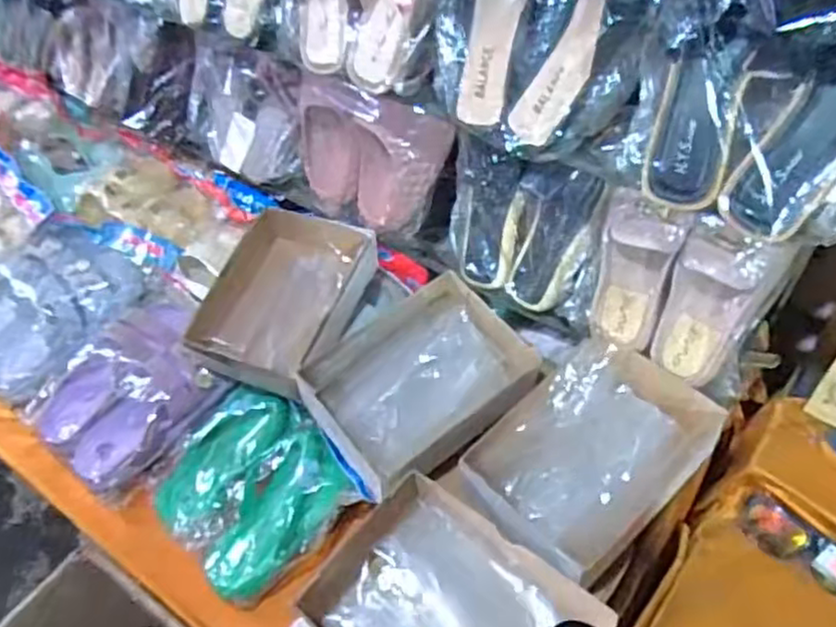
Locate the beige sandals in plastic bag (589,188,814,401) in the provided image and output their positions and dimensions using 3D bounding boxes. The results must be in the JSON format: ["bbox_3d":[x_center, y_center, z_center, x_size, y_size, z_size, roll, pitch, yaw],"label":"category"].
[{"bbox_3d":[0.268,-0.022,0.728,0.191,0.191,0.070,29,40,28],"label":"beige sandals in plastic bag"}]

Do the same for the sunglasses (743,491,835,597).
[{"bbox_3d":[0.410,0.245,0.733,0.044,0.037,0.136,-37,57,-23],"label":"sunglasses"}]

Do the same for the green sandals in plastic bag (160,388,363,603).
[{"bbox_3d":[-0.185,0.188,0.798,0.210,0.067,0.217,-44,64,-12],"label":"green sandals in plastic bag"}]

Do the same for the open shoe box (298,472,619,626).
[{"bbox_3d":[0.029,0.270,0.618,0.237,0.064,0.160,31,60,26],"label":"open shoe box"}]

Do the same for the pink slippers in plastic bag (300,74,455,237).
[{"bbox_3d":[-0.066,-0.205,0.880,0.202,0.172,0.090,27,58,24],"label":"pink slippers in plastic bag"}]

